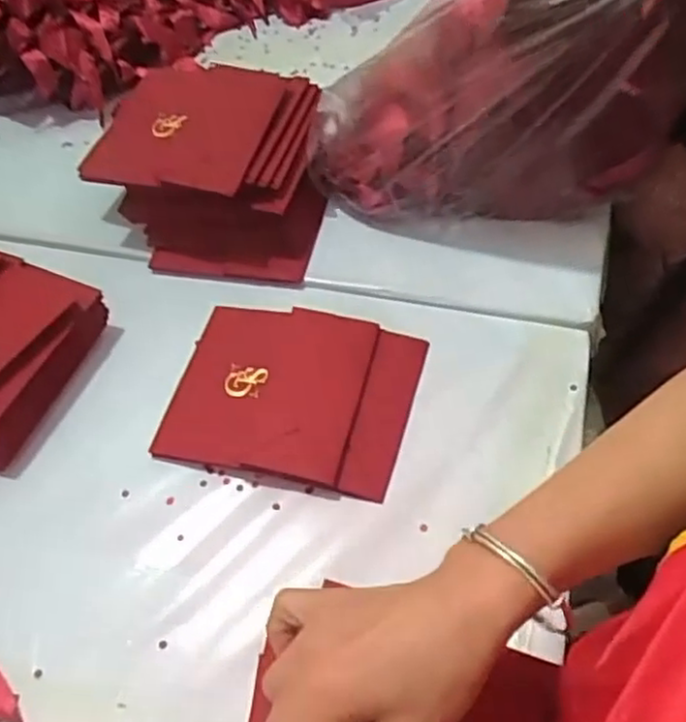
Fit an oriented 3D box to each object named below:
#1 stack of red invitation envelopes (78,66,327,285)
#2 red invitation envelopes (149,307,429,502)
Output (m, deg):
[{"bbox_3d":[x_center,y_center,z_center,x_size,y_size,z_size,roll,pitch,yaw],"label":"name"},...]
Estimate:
[{"bbox_3d":[-0.115,-0.169,0.608,0.198,0.085,0.180,8,56,11],"label":"stack of red invitation envelopes"},{"bbox_3d":[-0.038,0.021,0.521,0.172,0.017,0.138,11,57,13],"label":"red invitation envelopes"}]

